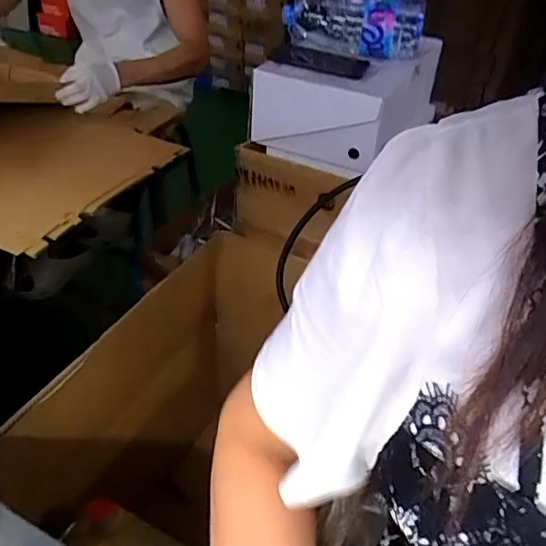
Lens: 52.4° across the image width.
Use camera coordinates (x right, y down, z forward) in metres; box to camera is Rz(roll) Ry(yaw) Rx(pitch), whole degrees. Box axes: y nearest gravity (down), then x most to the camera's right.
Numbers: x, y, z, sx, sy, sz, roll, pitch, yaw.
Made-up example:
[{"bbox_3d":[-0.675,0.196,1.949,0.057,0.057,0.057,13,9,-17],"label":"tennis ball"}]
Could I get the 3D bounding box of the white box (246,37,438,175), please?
[{"bbox_3d":[0.133,-0.311,0.982,0.224,0.131,0.317,20,43,21],"label":"white box"}]

